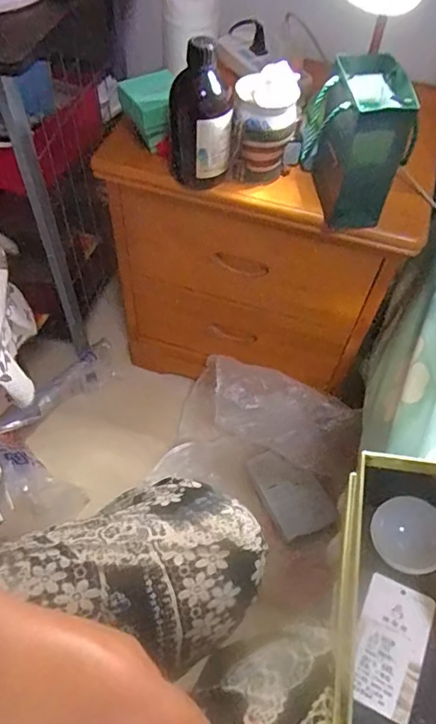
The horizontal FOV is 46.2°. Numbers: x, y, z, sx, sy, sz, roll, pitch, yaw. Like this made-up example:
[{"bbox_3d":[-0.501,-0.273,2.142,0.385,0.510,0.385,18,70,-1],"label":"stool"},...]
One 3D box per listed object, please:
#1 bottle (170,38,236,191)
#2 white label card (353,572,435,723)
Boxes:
[{"bbox_3d":[-0.021,-0.290,0.617,0.075,0.164,0.063,-3,57,-4],"label":"bottle"},{"bbox_3d":[0.128,0.211,0.383,0.048,0.004,0.090,19,56,19],"label":"white label card"}]

